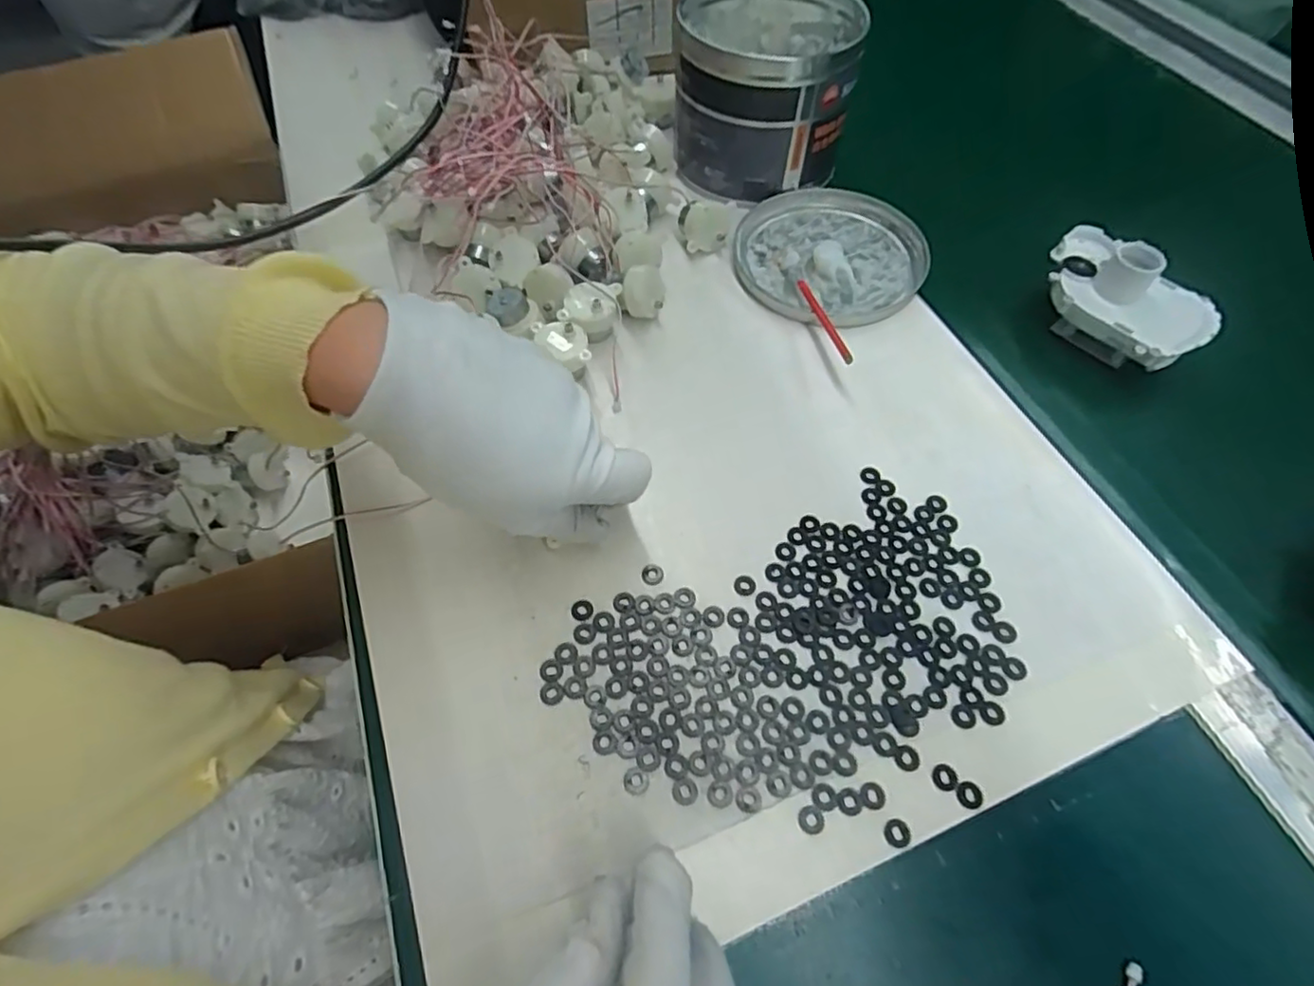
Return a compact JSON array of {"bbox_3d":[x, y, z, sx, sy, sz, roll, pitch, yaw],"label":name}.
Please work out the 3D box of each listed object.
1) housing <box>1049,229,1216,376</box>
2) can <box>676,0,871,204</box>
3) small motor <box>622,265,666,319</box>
[{"bbox_3d":[0.287,-0.121,0.390,0.061,0.055,0.101,-34,64,-19],"label":"housing"},{"bbox_3d":[0.079,-0.297,0.463,0.117,0.104,0.128,0,58,0],"label":"can"},{"bbox_3d":[-0.008,-0.128,0.404,0.027,0.030,0.021,-1,58,0],"label":"small motor"}]

